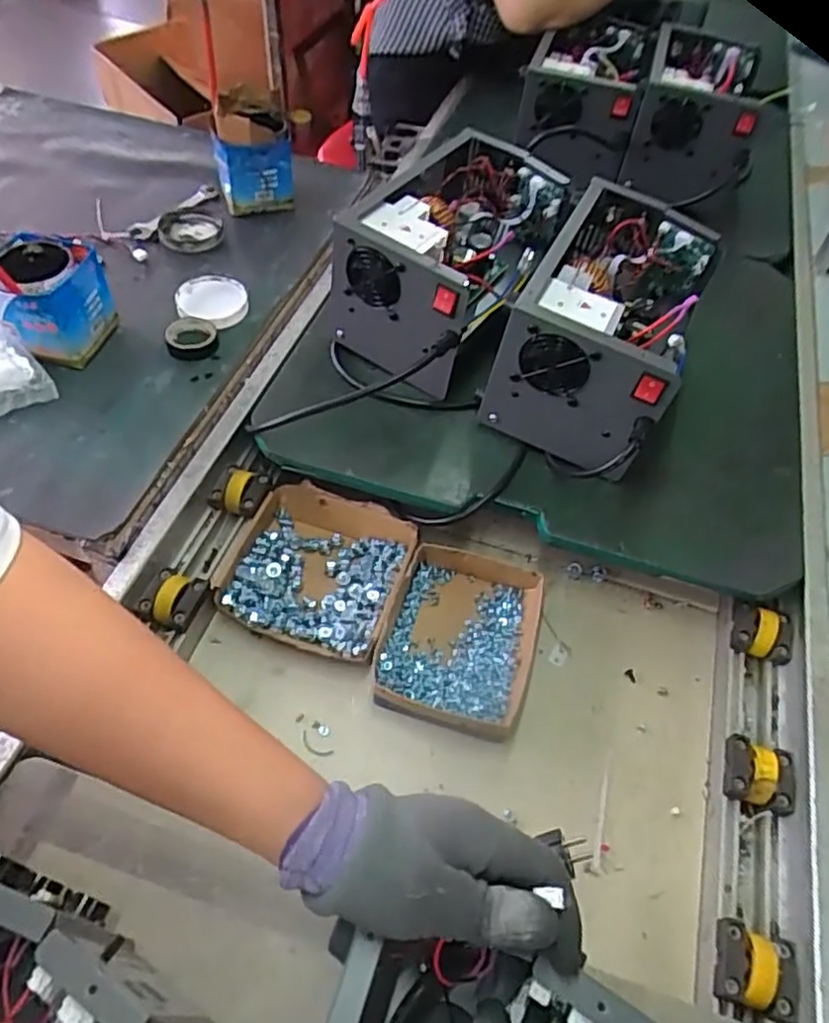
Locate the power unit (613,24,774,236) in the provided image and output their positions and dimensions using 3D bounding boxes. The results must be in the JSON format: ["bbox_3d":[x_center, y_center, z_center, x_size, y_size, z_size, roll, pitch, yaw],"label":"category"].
[{"bbox_3d":[0.444,-0.631,1.093,0.173,0.133,0.325,17,54,9],"label":"power unit"}]

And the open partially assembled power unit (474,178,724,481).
[{"bbox_3d":[0.212,-0.197,0.759,0.167,0.167,0.309,25,56,14],"label":"open partially assembled power unit"}]

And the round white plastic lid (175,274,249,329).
[{"bbox_3d":[-0.255,-0.265,0.870,0.086,0.015,0.098,-16,56,-15],"label":"round white plastic lid"}]

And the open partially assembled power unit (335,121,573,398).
[{"bbox_3d":[0.043,-0.295,0.823,0.182,0.160,0.307,29,57,16],"label":"open partially assembled power unit"}]

